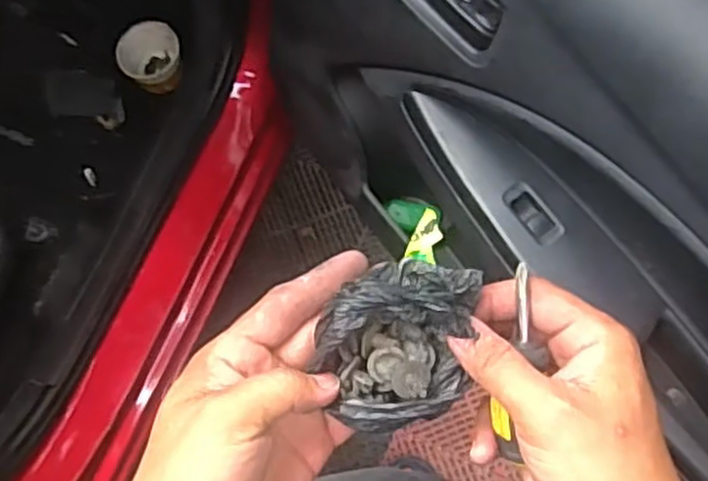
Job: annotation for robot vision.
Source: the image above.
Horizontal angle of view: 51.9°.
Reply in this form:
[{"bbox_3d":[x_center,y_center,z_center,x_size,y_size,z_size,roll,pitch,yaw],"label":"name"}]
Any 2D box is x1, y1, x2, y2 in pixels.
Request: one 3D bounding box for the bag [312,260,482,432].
[{"bbox_3d":[0.021,0.051,0.351,0.070,0.047,0.078,4,75,1],"label":"bag"}]

